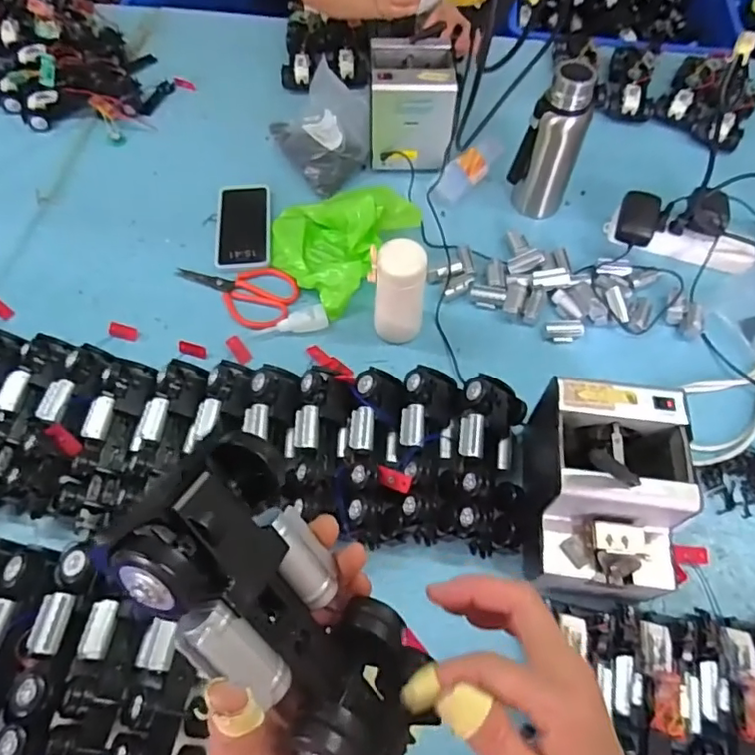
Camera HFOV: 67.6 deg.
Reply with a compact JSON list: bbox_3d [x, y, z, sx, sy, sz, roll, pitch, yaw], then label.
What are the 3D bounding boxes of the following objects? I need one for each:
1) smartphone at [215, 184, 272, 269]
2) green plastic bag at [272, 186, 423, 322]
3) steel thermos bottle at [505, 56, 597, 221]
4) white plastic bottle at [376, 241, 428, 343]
[{"bbox_3d":[-0.201,-0.230,0.845,0.081,0.013,0.169,-4,60,-3],"label":"smartphone"},{"bbox_3d":[-0.068,-0.214,0.786,0.183,0.103,0.183,36,67,18],"label":"green plastic bag"},{"bbox_3d":[0.247,-0.327,0.793,0.080,0.207,0.061,28,63,15],"label":"steel thermos bottle"},{"bbox_3d":[0.029,-0.103,0.700,0.061,0.133,0.059,4,61,2],"label":"white plastic bottle"}]

